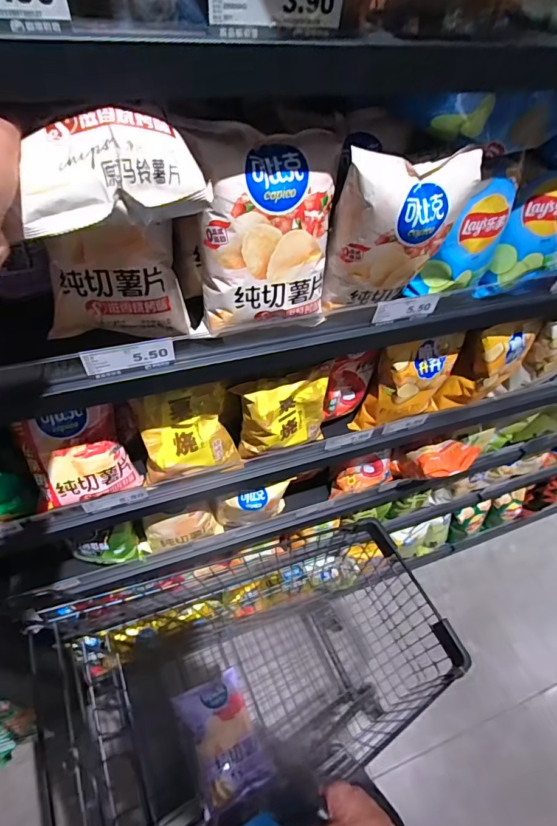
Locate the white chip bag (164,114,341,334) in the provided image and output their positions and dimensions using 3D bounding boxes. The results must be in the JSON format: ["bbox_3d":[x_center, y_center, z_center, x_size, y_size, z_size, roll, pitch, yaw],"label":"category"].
[{"bbox_3d":[-0.010,-0.171,0.416,0.141,0.184,0.061,-8,53,-12],"label":"white chip bag"}]

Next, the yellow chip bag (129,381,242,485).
[{"bbox_3d":[-0.130,0.033,0.617,0.137,0.151,0.052,-10,53,-14],"label":"yellow chip bag"}]

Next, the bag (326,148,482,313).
[{"bbox_3d":[0.125,-0.177,0.440,0.138,0.165,0.046,-6,52,-10],"label":"bag"}]

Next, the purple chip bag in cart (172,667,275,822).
[{"bbox_3d":[-0.112,0.647,0.842,0.130,0.062,0.203,-19,56,-20],"label":"purple chip bag in cart"}]

